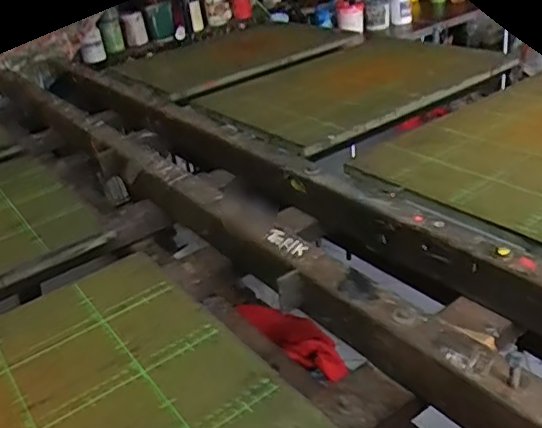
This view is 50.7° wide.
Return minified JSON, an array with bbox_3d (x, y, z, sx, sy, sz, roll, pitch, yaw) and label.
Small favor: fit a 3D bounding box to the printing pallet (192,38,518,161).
[{"bbox_3d":[0.153,-0.294,1.237,0.624,0.029,0.470,-27,35,-30],"label":"printing pallet"}]

